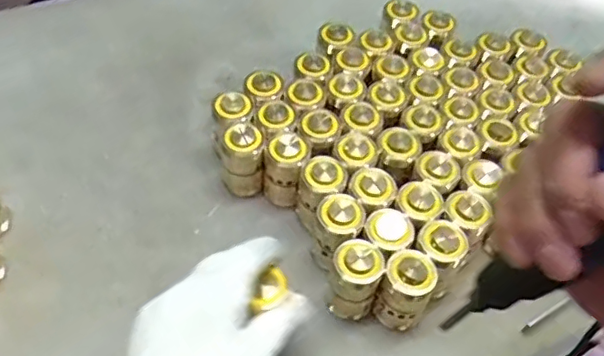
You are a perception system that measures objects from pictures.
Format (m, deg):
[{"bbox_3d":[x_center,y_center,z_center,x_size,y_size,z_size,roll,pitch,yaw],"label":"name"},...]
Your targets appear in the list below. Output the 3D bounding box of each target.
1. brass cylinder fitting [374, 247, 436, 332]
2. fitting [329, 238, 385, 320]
[{"bbox_3d":[0.079,0.085,0.441,0.034,0.061,0.040,26,54,15],"label":"brass cylinder fitting"},{"bbox_3d":[0.041,0.080,0.443,0.035,0.071,0.036,3,51,-3],"label":"fitting"}]

